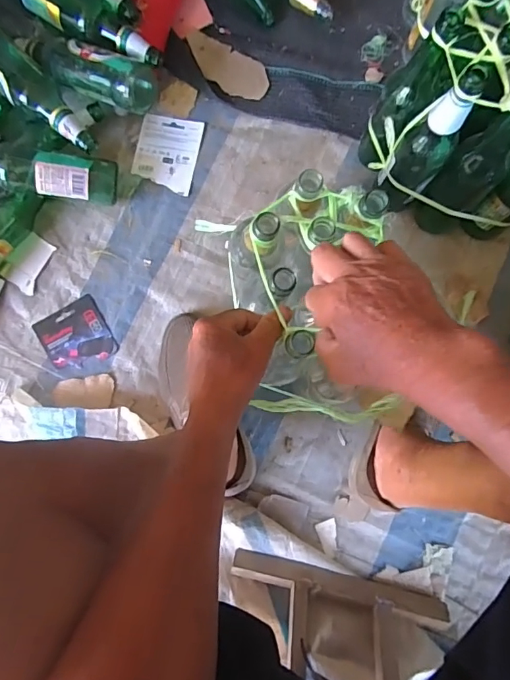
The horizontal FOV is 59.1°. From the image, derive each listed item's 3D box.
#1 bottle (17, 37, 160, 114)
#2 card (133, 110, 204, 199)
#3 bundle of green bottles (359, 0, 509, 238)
[{"bbox_3d":[-0.265,-0.419,0.682,0.247,0.061,0.073,29,86,6],"label":"bottle"},{"bbox_3d":[-0.146,-0.311,0.748,0.102,0.004,0.129,12,81,2],"label":"card"},{"bbox_3d":[0.292,-0.275,0.591,0.262,0.252,0.173,14,84,4],"label":"bundle of green bottles"}]

